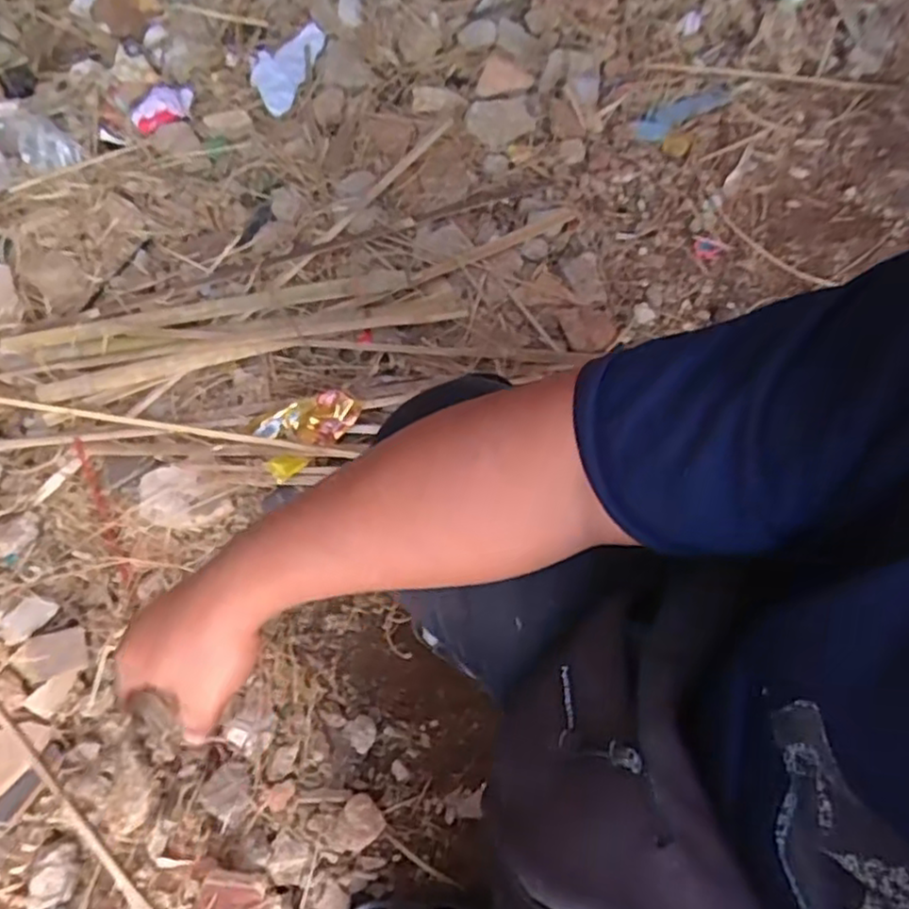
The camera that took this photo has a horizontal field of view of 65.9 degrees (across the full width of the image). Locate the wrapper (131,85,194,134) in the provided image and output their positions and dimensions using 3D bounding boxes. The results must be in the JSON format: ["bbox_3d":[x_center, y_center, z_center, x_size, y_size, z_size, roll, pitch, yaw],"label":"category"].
[{"bbox_3d":[-0.470,-0.560,1.133,0.104,0.029,0.066,-27,68,-12],"label":"wrapper"}]

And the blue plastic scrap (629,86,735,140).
[{"bbox_3d":[0.370,-0.549,1.125,0.187,0.009,0.050,-27,68,-12],"label":"blue plastic scrap"}]

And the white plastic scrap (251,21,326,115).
[{"bbox_3d":[-0.289,-0.654,1.171,0.099,0.036,0.190,17,67,7],"label":"white plastic scrap"}]

